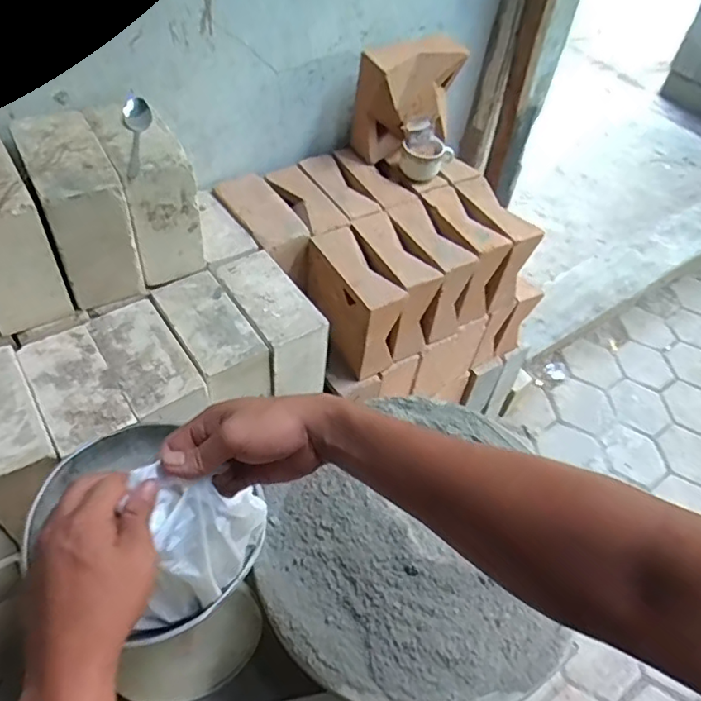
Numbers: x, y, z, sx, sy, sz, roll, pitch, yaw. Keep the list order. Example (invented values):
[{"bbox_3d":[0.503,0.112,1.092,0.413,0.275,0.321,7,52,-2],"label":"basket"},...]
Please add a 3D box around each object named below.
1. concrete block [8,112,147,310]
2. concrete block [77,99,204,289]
[{"bbox_3d":[-0.387,-0.196,0.839,0.096,0.205,0.184,-23,56,-23],"label":"concrete block"},{"bbox_3d":[-0.312,-0.242,0.891,0.102,0.202,0.205,-19,54,-21],"label":"concrete block"}]

